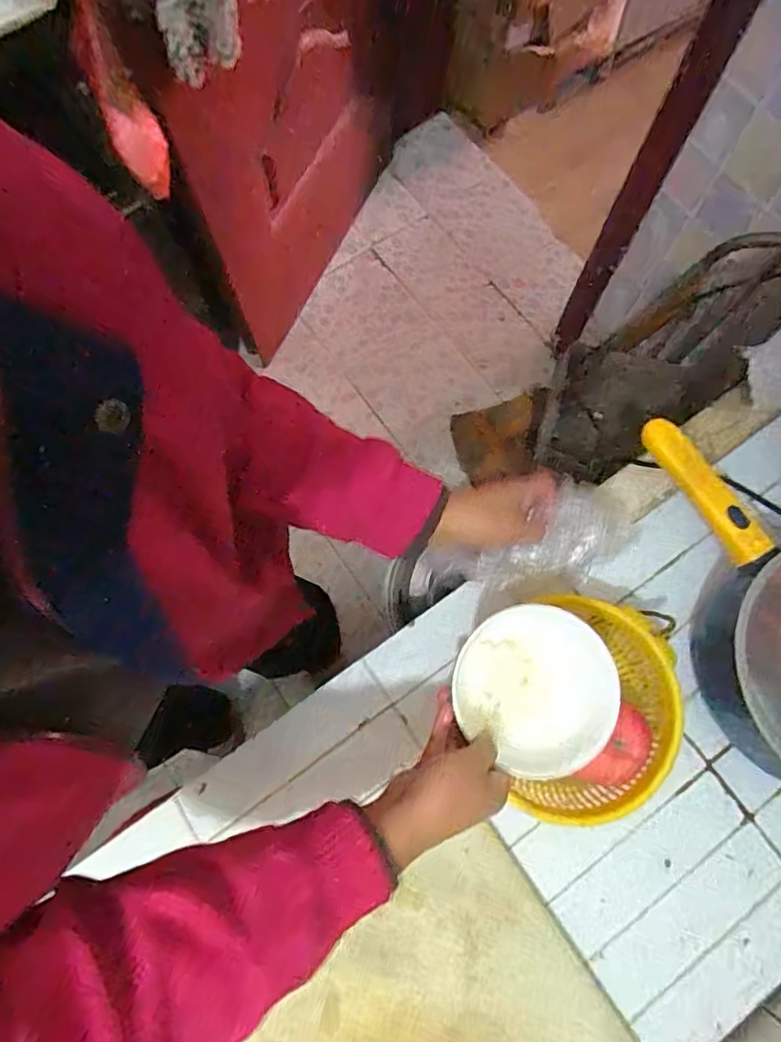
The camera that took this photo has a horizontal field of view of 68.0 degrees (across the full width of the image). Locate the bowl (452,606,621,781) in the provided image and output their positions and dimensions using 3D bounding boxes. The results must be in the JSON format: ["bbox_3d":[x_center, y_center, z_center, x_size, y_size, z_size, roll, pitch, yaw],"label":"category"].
[{"bbox_3d":[0.124,0.147,0.506,0.128,0.063,0.130,0,74,0],"label":"bowl"}]

